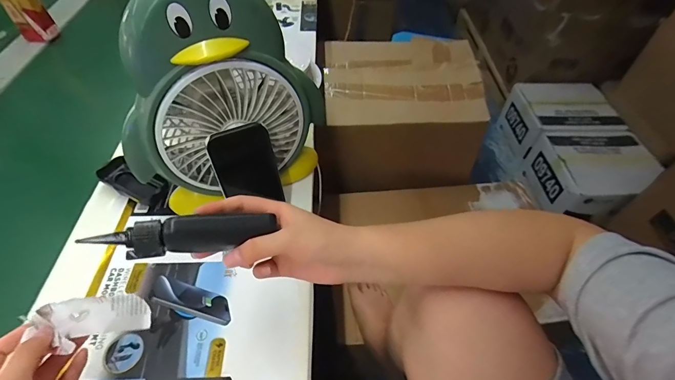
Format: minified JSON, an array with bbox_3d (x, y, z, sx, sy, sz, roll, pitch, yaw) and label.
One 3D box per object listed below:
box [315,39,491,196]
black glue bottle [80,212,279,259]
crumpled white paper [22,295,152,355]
[{"bbox_3d":[0.153,-0.226,1.003,0.440,0.323,0.394,-1,50,-2],"label":"box"},{"bbox_3d":[-0.121,0.035,0.280,0.137,0.031,0.022,-5,51,-14],"label":"black glue bottle"},{"bbox_3d":[-0.225,0.123,0.321,0.090,0.013,0.045,6,46,-30],"label":"crumpled white paper"}]

